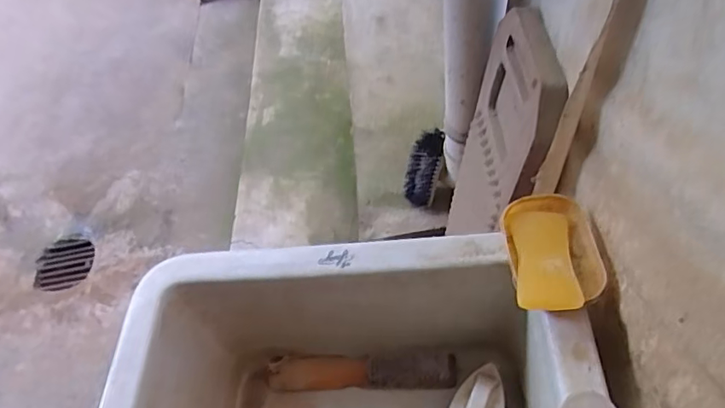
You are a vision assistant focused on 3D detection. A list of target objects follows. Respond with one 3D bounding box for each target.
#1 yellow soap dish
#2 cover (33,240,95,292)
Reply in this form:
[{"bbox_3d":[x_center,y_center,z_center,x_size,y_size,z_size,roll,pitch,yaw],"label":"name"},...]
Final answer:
[{"bbox_3d":[0.159,0.038,0.467,0.074,0.039,0.114,2,54,1],"label":"yellow soap dish"},{"bbox_3d":[-0.820,0.168,1.546,0.181,0.010,0.151,-10,53,13],"label":"cover"}]

